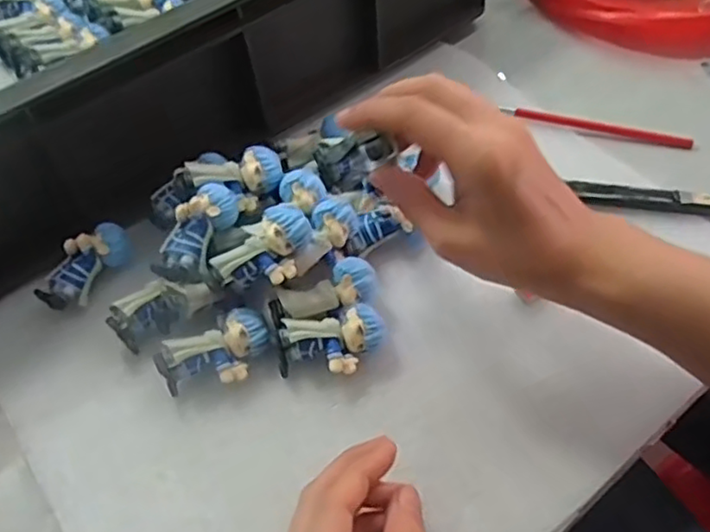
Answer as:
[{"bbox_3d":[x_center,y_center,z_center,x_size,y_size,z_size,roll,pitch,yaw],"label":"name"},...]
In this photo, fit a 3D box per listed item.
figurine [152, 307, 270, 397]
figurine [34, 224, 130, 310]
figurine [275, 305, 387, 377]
[{"bbox_3d":[-0.076,0.052,0.363,0.061,0.030,0.031,-28,58,-15],"label":"figurine"},{"bbox_3d":[-0.165,0.000,0.400,0.026,0.033,0.061,35,64,25],"label":"figurine"},{"bbox_3d":[-0.012,0.045,0.360,0.060,0.031,0.031,-16,55,-7],"label":"figurine"}]

